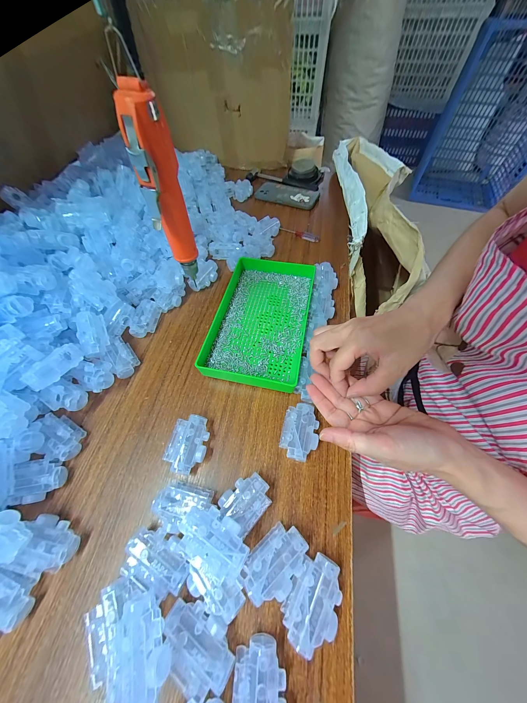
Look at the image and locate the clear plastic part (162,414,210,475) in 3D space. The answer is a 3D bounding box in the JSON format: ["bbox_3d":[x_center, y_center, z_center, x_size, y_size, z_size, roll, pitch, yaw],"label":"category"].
[{"bbox_3d":[-0.096,0.119,0.297,0.045,0.030,0.068,10,60,7],"label":"clear plastic part"}]

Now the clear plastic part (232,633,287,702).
[{"bbox_3d":[-0.003,0.292,0.192,0.044,0.029,0.067,1,59,1],"label":"clear plastic part"}]

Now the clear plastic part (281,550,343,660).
[{"bbox_3d":[0.049,0.239,0.222,0.048,0.028,0.068,26,63,15],"label":"clear plastic part"}]

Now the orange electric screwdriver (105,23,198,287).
[{"bbox_3d":[-0.107,-0.169,0.252,0.032,0.200,0.039,4,60,3],"label":"orange electric screwdriver"}]

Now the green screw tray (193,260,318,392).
[{"bbox_3d":[-0.004,-0.056,0.392,0.152,0.041,0.241,10,60,7],"label":"green screw tray"}]

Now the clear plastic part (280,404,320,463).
[{"bbox_3d":[0.048,0.106,0.302,0.046,0.029,0.069,12,60,8],"label":"clear plastic part"}]

